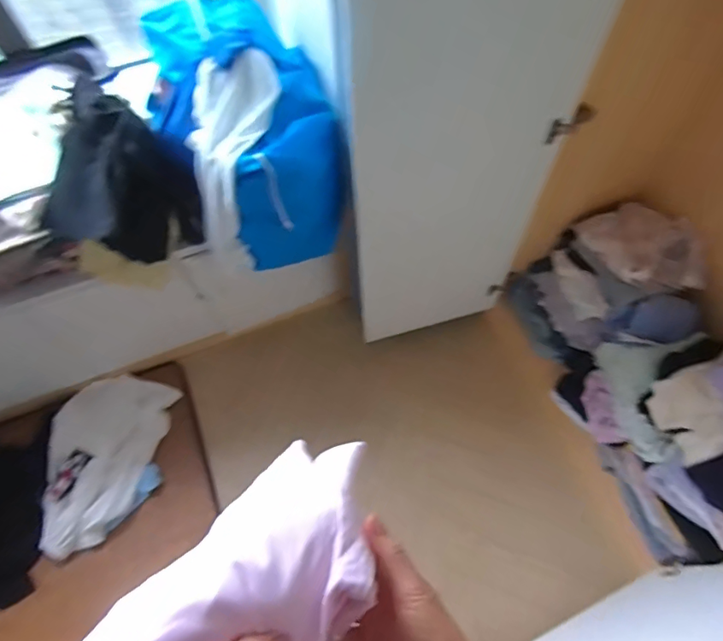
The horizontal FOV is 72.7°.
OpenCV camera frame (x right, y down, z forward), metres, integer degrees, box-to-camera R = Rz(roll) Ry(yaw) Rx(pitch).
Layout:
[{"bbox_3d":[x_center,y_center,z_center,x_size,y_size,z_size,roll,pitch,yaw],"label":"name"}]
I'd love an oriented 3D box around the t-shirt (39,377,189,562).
[{"bbox_3d":[-0.772,0.403,1.433,0.313,0.090,0.510,14,64,10],"label":"t-shirt"}]

